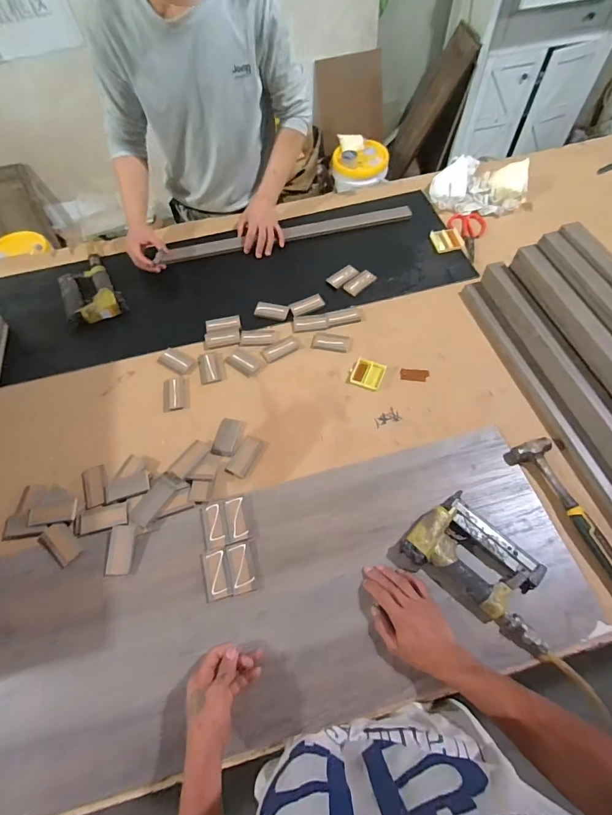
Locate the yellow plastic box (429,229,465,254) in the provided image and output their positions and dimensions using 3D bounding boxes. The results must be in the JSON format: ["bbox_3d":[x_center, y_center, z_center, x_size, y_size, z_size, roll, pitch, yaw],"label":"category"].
[{"bbox_3d":[0.381,-0.454,1.044,0.076,0.020,0.078,-7,61,-2],"label":"yellow plastic box"}]

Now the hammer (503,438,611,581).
[{"bbox_3d":[0.463,0.182,0.668,0.080,0.026,0.277,-19,63,-9],"label":"hammer"}]

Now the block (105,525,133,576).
[{"bbox_3d":[-0.327,0.251,0.680,0.043,0.012,0.080,-3,61,0],"label":"block"}]

